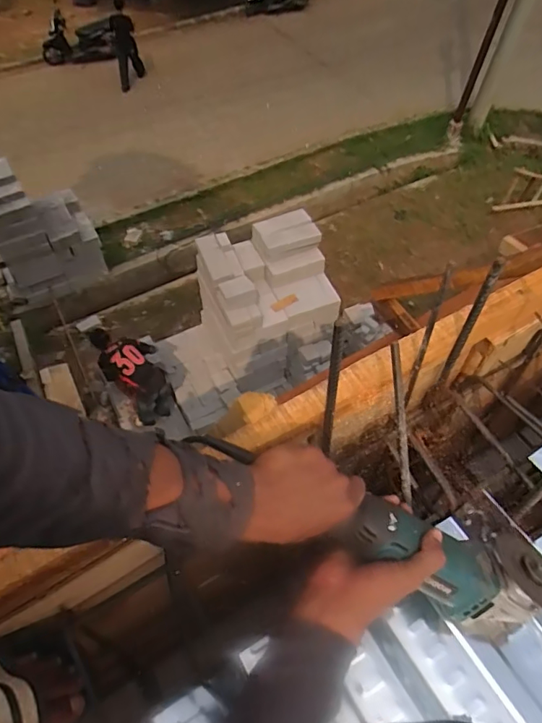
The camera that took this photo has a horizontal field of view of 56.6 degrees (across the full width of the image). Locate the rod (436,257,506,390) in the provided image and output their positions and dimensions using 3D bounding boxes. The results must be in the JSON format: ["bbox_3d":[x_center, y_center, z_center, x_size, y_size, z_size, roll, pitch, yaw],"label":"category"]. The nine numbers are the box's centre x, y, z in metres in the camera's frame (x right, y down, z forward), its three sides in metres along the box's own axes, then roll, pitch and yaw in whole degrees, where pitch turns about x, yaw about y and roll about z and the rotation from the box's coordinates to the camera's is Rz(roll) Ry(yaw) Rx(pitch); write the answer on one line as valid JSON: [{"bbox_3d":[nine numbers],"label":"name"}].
[{"bbox_3d":[0.251,-0.038,0.650,0.017,0.263,0.017,34,62,20],"label":"rod"}]

